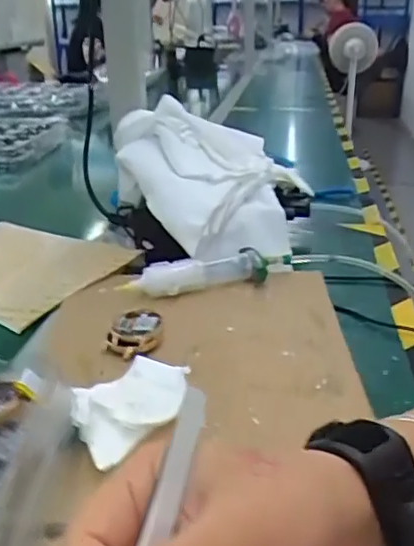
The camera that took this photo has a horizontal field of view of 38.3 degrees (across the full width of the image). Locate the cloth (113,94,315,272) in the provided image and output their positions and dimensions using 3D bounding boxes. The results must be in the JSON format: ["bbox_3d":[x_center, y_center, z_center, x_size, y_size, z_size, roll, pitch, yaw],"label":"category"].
[{"bbox_3d":[-0.002,-0.100,0.674,0.213,0.145,0.188,-1,24,2],"label":"cloth"}]

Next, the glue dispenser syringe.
[{"bbox_3d":[0.002,0.001,0.582,0.168,0.030,0.037,-6,25,-12],"label":"glue dispenser syringe"}]

